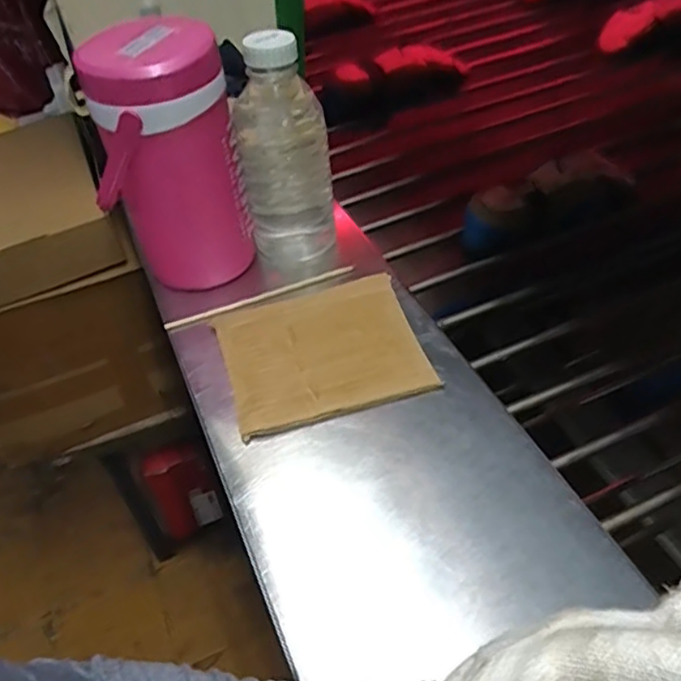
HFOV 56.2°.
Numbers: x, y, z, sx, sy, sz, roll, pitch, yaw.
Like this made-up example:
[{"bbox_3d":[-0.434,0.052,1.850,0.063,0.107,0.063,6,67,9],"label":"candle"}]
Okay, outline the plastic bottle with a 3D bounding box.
[{"bbox_3d":[-0.059,-0.186,0.649,0.088,0.237,0.096,-10,46,-3],"label":"plastic bottle"}]

